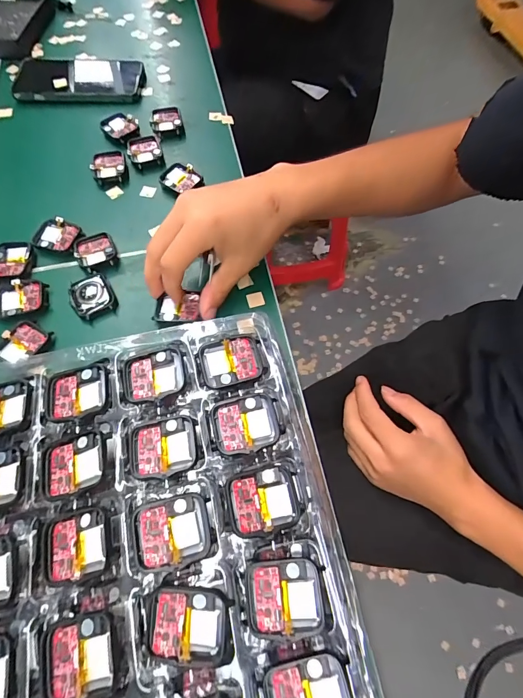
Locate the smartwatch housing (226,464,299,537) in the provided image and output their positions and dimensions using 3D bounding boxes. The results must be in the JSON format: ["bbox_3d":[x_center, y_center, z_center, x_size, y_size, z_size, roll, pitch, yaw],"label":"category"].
[{"bbox_3d":[0.001,0.093,0.219,0.043,0.006,0.036,-10,66,-4],"label":"smartwatch housing"}]

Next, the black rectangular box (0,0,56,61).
[{"bbox_3d":[-0.379,-0.486,0.530,0.092,0.028,0.147,3,66,2],"label":"black rectangular box"}]

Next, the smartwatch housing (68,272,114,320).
[{"bbox_3d":[-0.161,-0.050,0.333,0.037,0.009,0.045,-27,68,-11],"label":"smartwatch housing"}]

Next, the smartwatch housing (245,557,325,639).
[{"bbox_3d":[0.013,0.139,0.200,0.042,0.008,0.037,-4,65,-1],"label":"smartwatch housing"}]

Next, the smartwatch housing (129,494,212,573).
[{"bbox_3d":[-0.053,0.108,0.210,0.041,0.012,0.036,-13,66,-5],"label":"smartwatch housing"}]

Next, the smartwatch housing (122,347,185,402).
[{"bbox_3d":[-0.078,0.020,0.257,0.043,0.008,0.035,-15,66,-6],"label":"smartwatch housing"}]

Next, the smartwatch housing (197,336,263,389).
[{"bbox_3d":[-0.023,0.010,0.260,0.045,0.006,0.035,-14,66,-6],"label":"smartwatch housing"}]

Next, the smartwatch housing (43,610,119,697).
[{"bbox_3d":[-0.096,0.163,0.187,0.041,0.009,0.038,-11,66,-4],"label":"smartwatch housing"}]

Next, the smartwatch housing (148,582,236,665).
[{"bbox_3d":[-0.039,0.149,0.192,0.046,0.012,0.036,2,66,2],"label":"smartwatch housing"}]

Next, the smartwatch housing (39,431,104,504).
[{"bbox_3d":[-0.121,0.075,0.229,0.043,0.014,0.037,-11,66,-4],"label":"smartwatch housing"}]

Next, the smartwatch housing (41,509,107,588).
[{"bbox_3d":[-0.110,0.116,0.209,0.042,0.012,0.035,-12,66,-5],"label":"smartwatch housing"}]

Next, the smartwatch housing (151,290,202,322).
[{"bbox_3d":[-0.077,-0.038,0.325,0.042,0.006,0.033,-5,65,-1],"label":"smartwatch housing"}]

